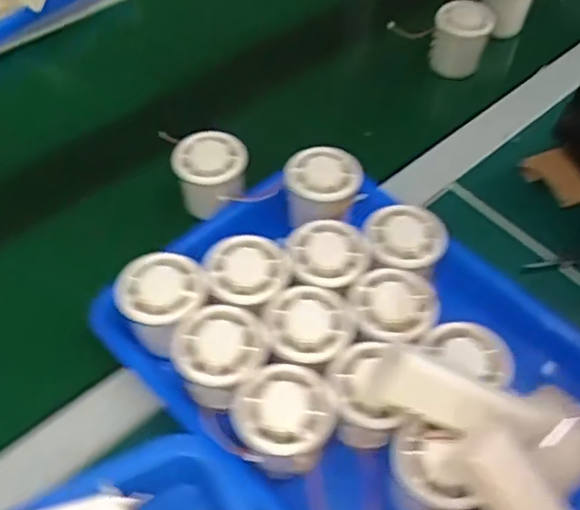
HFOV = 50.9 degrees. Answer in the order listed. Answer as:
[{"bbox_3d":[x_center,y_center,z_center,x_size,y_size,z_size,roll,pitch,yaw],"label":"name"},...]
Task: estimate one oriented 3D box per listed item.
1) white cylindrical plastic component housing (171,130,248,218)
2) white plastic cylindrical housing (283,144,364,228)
[{"bbox_3d":[-0.068,-0.068,0.526,0.062,0.054,0.055,3,54,0],"label":"white cylindrical plastic component housing"},{"bbox_3d":[0.025,-0.049,0.511,0.061,0.058,0.061,1,54,-1],"label":"white plastic cylindrical housing"}]

